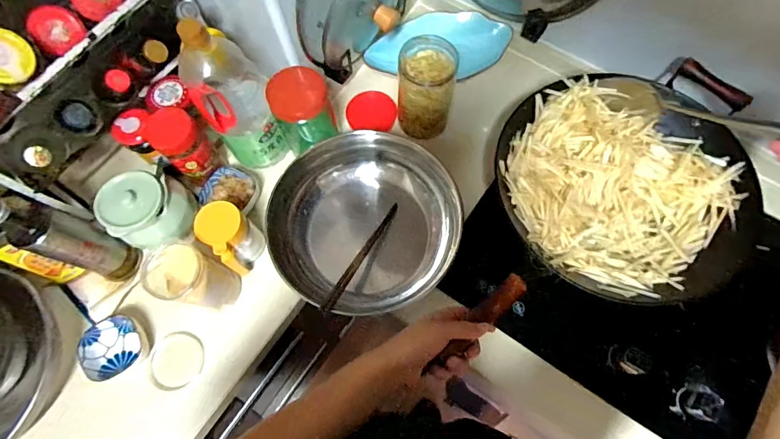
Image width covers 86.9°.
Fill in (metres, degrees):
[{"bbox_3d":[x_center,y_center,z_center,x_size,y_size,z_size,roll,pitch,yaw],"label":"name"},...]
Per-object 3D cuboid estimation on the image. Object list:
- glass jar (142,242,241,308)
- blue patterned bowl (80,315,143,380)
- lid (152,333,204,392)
[{"bbox_3d":[-0.298,0.093,0.635,0.084,0.131,0.074,22,72,9],"label":"glass jar"},{"bbox_3d":[-0.438,0.206,0.655,0.084,0.046,0.089,-1,70,2],"label":"blue patterned bowl"},{"bbox_3d":[-0.337,0.225,0.656,0.078,0.013,0.085,5,70,4],"label":"lid"}]

